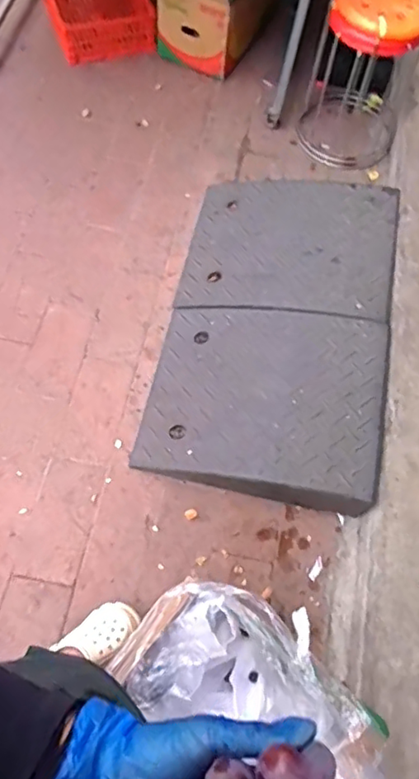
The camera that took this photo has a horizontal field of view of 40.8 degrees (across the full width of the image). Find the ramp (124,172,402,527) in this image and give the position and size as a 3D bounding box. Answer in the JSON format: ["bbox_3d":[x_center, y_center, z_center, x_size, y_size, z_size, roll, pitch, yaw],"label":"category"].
[{"bbox_3d":[0.189,-0.203,1.568,0.587,0.146,0.993,13,64,1],"label":"ramp"}]

